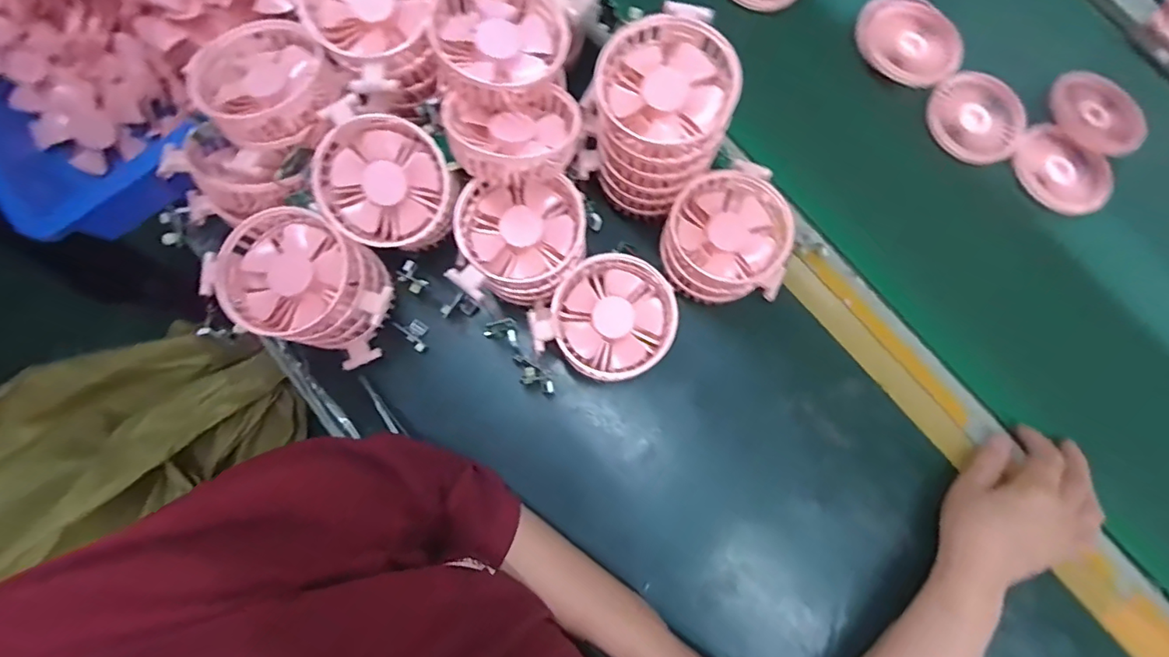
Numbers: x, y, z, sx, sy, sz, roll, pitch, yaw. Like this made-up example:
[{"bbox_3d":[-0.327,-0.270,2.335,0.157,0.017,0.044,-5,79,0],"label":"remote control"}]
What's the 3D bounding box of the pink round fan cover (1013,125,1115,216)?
[{"bbox_3d":[0.455,-0.152,0.513,0.090,0.014,0.075,42,81,6],"label":"pink round fan cover"}]

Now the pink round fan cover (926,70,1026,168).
[{"bbox_3d":[0.376,-0.202,0.516,0.090,0.015,0.074,32,98,4],"label":"pink round fan cover"}]

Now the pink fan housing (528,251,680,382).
[{"bbox_3d":[0.017,-0.010,0.419,0.104,0.045,0.096,1,79,-2],"label":"pink fan housing"}]

